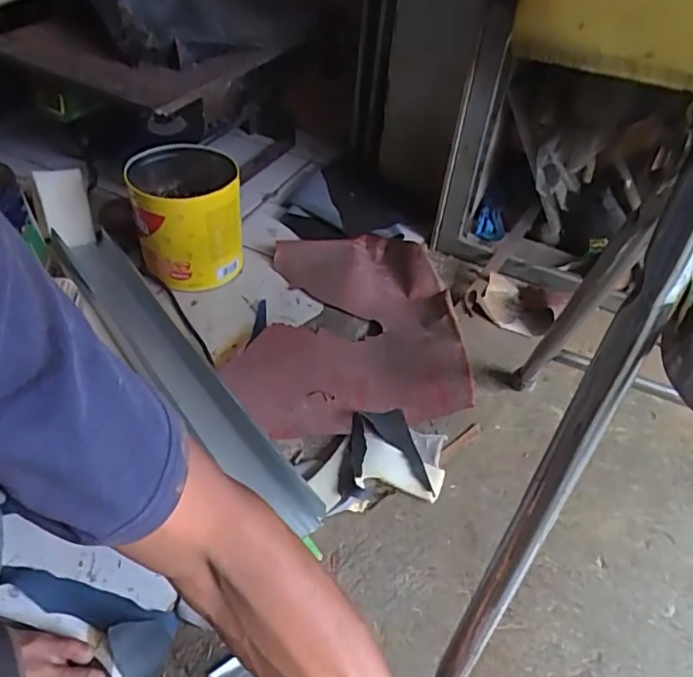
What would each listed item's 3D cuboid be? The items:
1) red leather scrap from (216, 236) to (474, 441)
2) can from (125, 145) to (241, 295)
[{"bbox_3d":[0.001,-0.007,0.813,0.316,0.075,0.349,1,45,-4],"label":"red leather scrap"},{"bbox_3d":[-0.228,-0.171,0.822,0.143,0.164,0.144,-8,48,-12],"label":"can"}]

